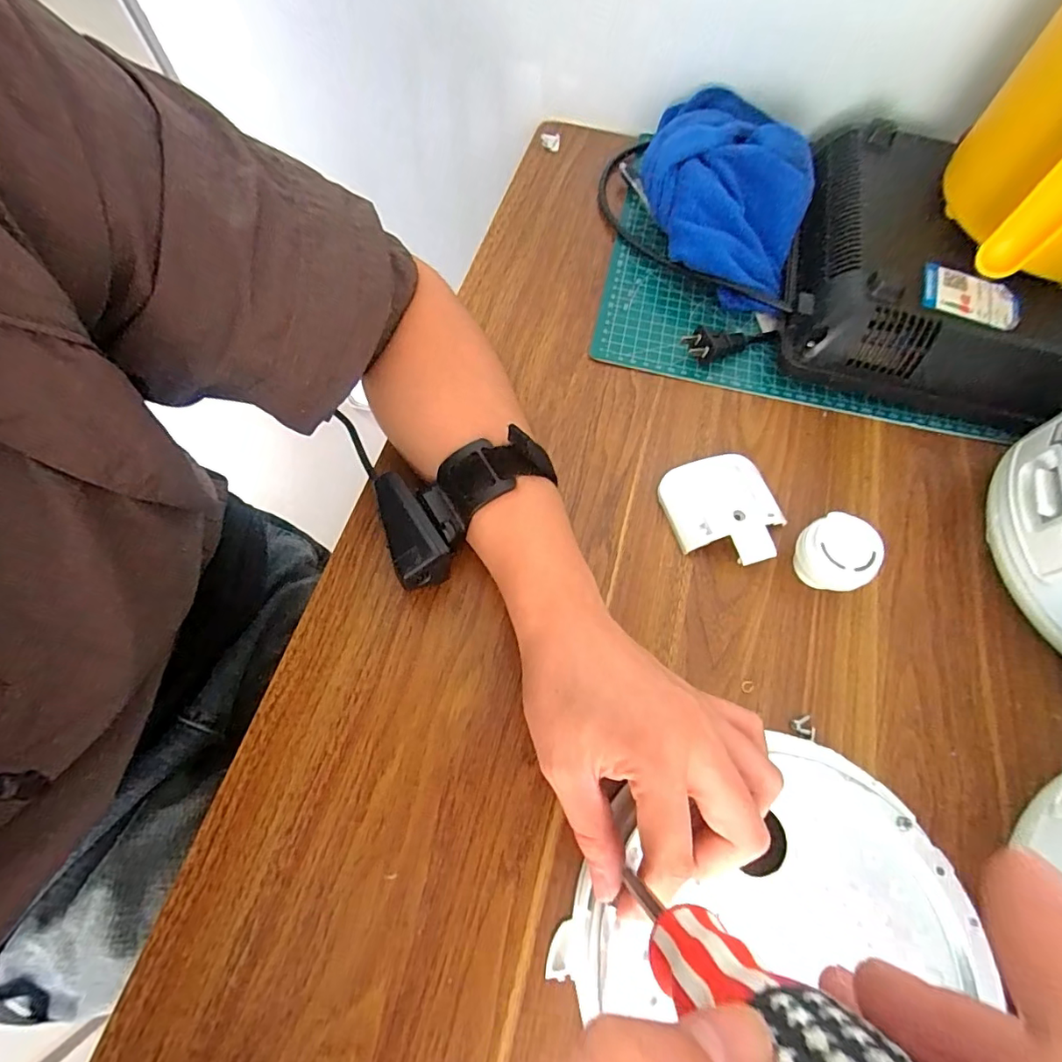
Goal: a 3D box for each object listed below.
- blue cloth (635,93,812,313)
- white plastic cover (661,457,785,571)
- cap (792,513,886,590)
[{"bbox_3d":[0.156,-0.283,0.429,0.126,0.069,0.206,11,66,2],"label":"blue cloth"},{"bbox_3d":[0.127,-0.013,0.342,0.072,0.019,0.077,-11,68,-8],"label":"white plastic cover"},{"bbox_3d":[0.187,0.016,0.321,0.035,0.040,0.042,-37,73,-17],"label":"cap"}]

